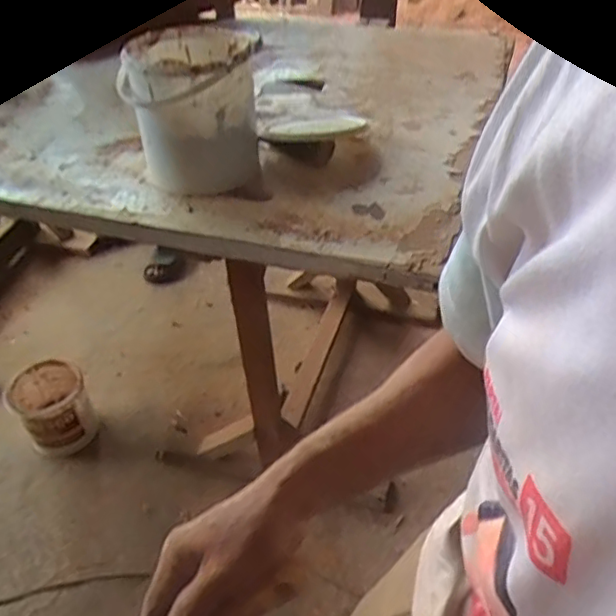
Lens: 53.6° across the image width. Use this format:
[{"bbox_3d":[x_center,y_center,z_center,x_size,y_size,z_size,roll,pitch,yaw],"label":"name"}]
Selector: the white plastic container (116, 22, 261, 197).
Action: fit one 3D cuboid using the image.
[{"bbox_3d":[-0.175,-0.295,0.914,0.177,0.182,0.238,-11,42,-13],"label":"white plastic container"}]

